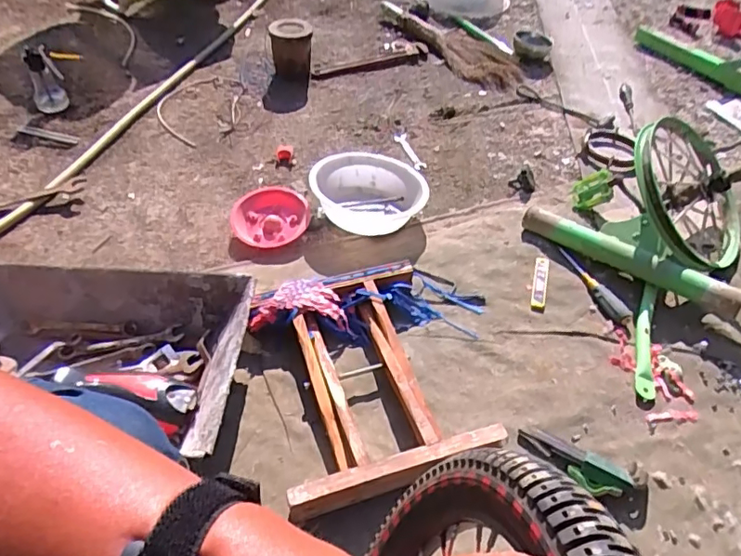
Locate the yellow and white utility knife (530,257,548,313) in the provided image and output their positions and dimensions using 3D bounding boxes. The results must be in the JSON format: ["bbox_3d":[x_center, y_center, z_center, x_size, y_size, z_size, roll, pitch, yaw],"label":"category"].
[{"bbox_3d":[0.327,0.010,1.046,0.025,0.009,0.148,11,47,10],"label":"yellow and white utility knife"}]

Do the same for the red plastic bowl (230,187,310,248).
[{"bbox_3d":[-0.218,-0.132,1.182,0.161,0.065,0.155,0,46,0],"label":"red plastic bowl"}]

